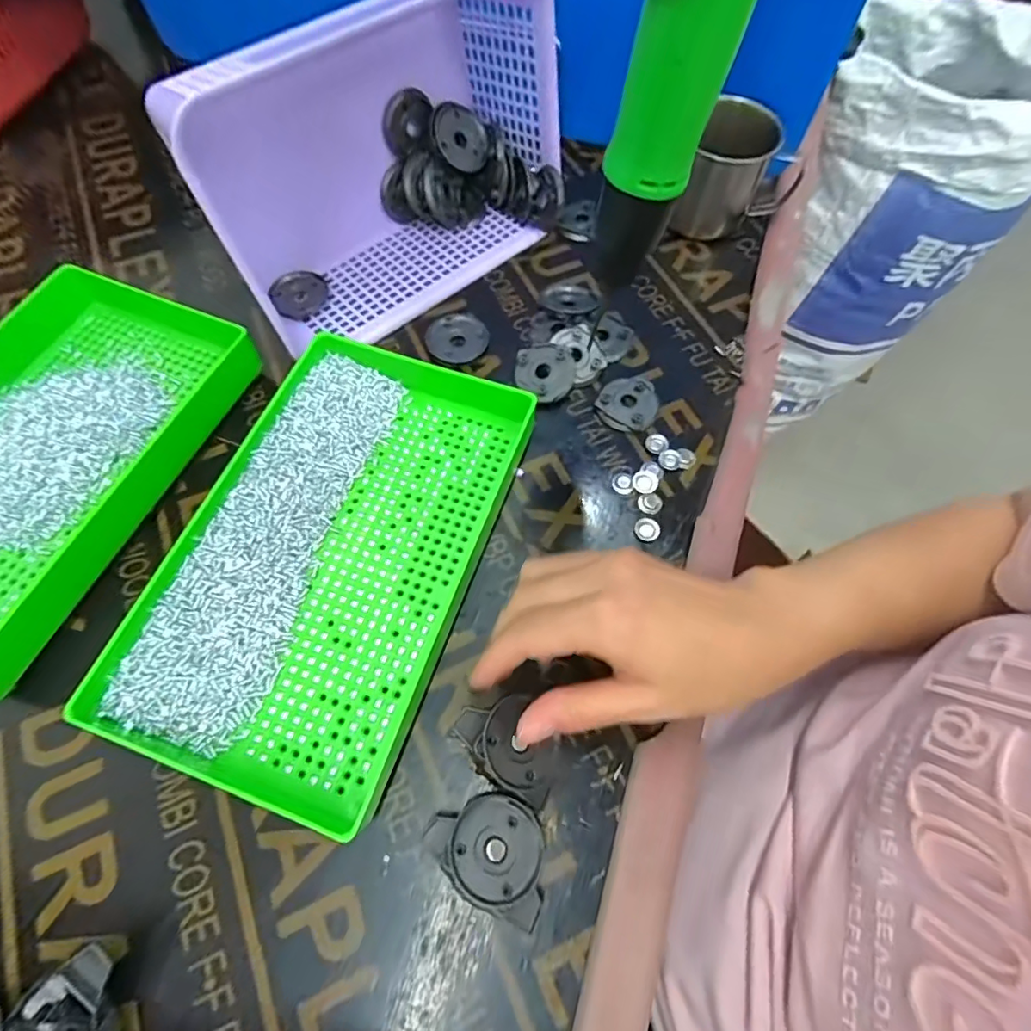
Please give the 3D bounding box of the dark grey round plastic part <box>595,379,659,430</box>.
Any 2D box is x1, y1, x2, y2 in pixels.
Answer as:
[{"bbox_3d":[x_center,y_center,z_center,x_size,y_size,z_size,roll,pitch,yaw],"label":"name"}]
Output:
[{"bbox_3d":[0.076,-0.074,0.353,0.042,0.006,0.038,-40,72,-16],"label":"dark grey round plastic part"}]

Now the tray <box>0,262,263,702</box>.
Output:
[{"bbox_3d":[-0.292,-0.039,0.320,0.175,0.034,0.258,25,68,10],"label":"tray"}]

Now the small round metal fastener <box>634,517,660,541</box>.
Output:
[{"bbox_3d":[0.079,0.008,0.318,0.015,0.004,0.014,0,66,0],"label":"small round metal fastener"}]

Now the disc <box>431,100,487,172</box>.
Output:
[{"bbox_3d":[-0.040,-0.277,0.387,0.044,0.004,0.040,-7,105,-26],"label":"disc"}]

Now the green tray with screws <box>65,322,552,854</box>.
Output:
[{"bbox_3d":[-0.099,0.018,0.296,0.149,0.037,0.245,18,67,8],"label":"green tray with screws"}]

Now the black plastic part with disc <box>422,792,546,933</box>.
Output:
[{"bbox_3d":[-0.013,0.151,0.240,0.055,0.011,0.045,19,41,1],"label":"black plastic part with disc"}]

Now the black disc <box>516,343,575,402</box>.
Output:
[{"bbox_3d":[0.020,-0.096,0.356,0.039,0.012,0.039,-2,81,14],"label":"black disc"}]

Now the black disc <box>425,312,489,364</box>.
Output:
[{"bbox_3d":[-0.040,-0.125,0.372,0.042,0.008,0.043,0,66,0],"label":"black disc"}]

